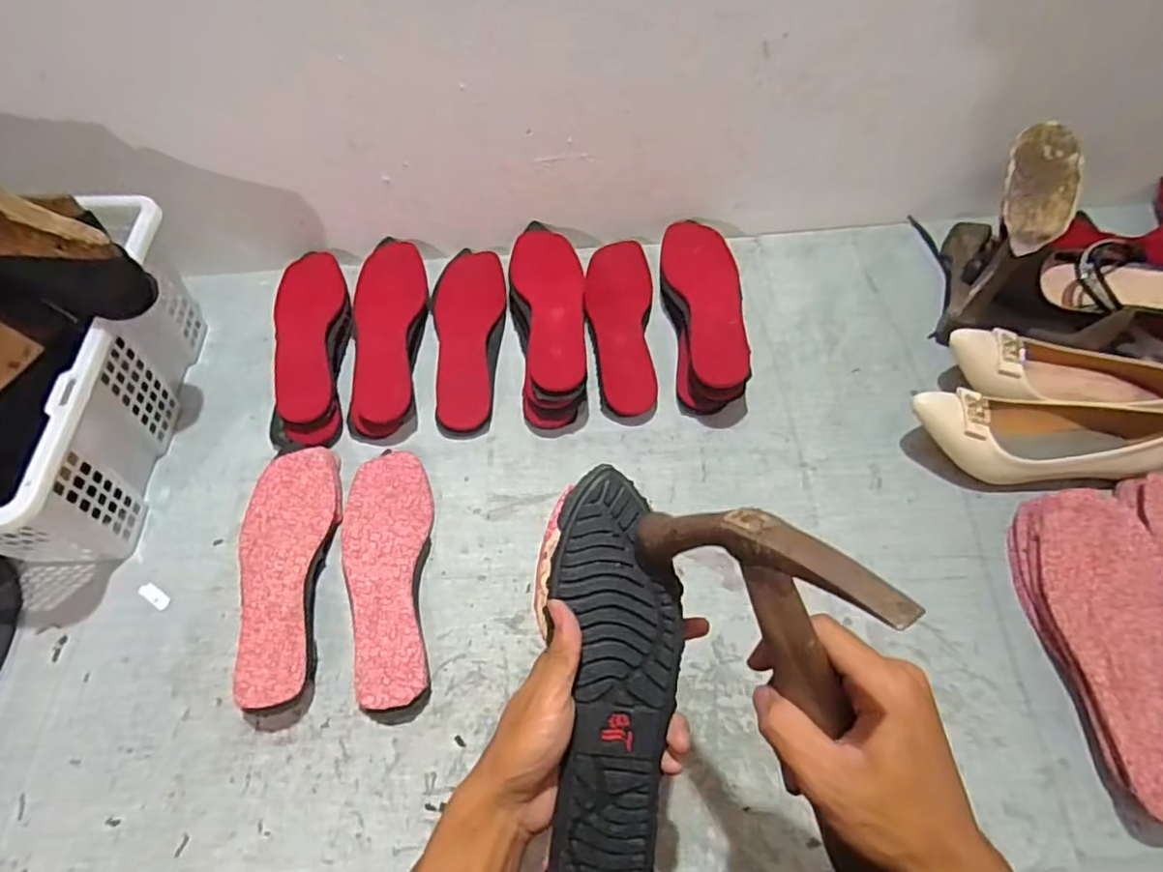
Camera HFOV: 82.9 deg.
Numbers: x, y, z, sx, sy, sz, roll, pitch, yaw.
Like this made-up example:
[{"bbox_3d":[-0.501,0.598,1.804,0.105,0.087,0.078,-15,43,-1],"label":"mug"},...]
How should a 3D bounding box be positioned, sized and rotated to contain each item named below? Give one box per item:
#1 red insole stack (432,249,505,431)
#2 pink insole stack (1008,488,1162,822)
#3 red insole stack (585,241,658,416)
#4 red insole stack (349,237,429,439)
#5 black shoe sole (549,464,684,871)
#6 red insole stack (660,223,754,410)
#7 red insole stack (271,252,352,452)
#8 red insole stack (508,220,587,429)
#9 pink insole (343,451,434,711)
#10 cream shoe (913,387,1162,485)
[{"bbox_3d":[-0.131,-0.113,0.748,0.081,0.018,0.242,0,61,1],"label":"red insole stack"},{"bbox_3d":[0.445,0.171,0.551,0.103,0.055,0.255,2,61,2],"label":"pink insole stack"},{"bbox_3d":[0.045,-0.128,0.745,0.075,0.041,0.233,0,61,1],"label":"red insole stack"},{"bbox_3d":[-0.217,-0.118,0.730,0.082,0.039,0.251,-4,61,-1],"label":"red insole stack"},{"bbox_3d":[0.021,0.147,0.385,0.073,0.010,0.245,1,81,1],"label":"black shoe sole"},{"bbox_3d":[0.135,-0.139,0.729,0.079,0.067,0.239,-3,61,-1],"label":"red insole stack"},{"bbox_3d":[-0.303,-0.098,0.733,0.083,0.037,0.251,-7,61,-3],"label":"red insole stack"},{"bbox_3d":[-0.039,-0.133,0.731,0.083,0.069,0.260,-3,61,-1],"label":"red insole stack"},{"bbox_3d":[-0.184,0.126,0.617,0.080,0.019,0.241,-6,61,-2],"label":"pink insole"},{"bbox_3d":[0.439,-0.001,0.638,0.237,0.072,0.096,-2,61,0],"label":"cream shoe"}]

